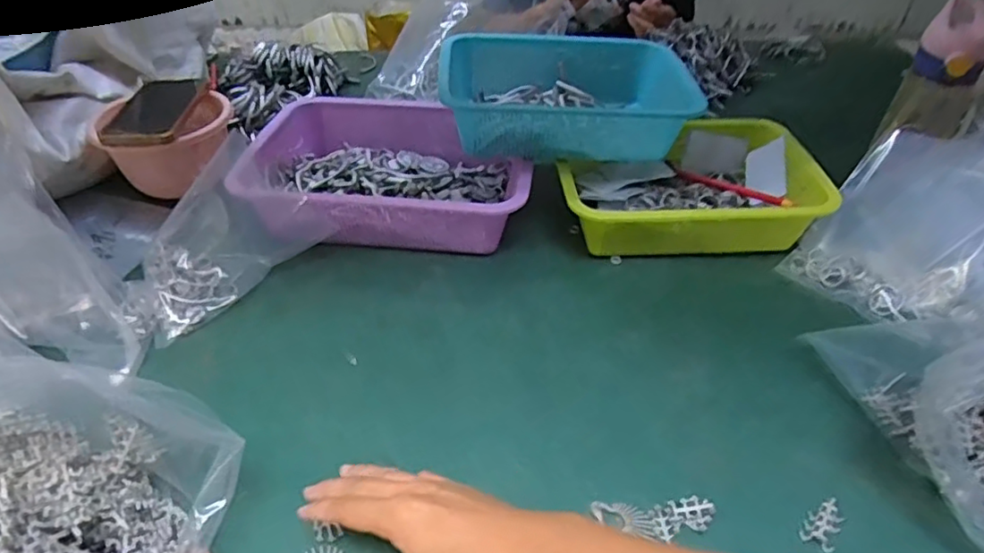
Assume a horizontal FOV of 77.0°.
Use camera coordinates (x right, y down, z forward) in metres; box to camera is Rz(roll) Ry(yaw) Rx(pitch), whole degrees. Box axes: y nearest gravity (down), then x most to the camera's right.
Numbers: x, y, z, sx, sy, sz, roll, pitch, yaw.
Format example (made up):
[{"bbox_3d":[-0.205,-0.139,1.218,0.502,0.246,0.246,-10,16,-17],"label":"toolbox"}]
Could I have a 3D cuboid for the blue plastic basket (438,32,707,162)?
[{"bbox_3d":[0.078,-0.200,0.696,0.263,0.079,0.159,0,41,-2],"label":"blue plastic basket"}]

